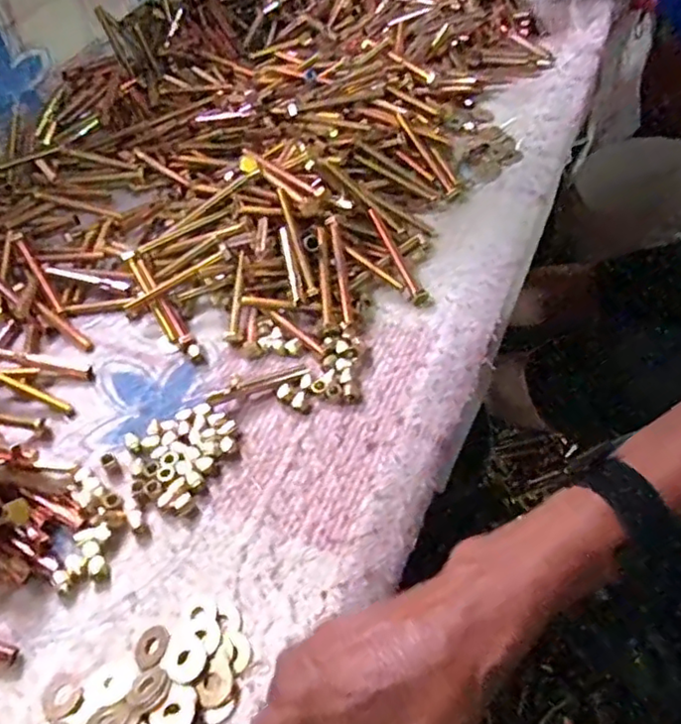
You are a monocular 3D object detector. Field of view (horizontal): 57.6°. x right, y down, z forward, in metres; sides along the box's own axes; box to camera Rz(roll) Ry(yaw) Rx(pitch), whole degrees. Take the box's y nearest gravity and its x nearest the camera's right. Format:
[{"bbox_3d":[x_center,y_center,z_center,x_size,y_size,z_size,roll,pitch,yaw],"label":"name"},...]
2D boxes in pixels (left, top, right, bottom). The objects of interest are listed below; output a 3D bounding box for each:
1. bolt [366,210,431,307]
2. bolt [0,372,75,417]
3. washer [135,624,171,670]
[{"bbox_3d":[0.052,-0.095,0.552,0.017,0.023,0.108,-17,55,-9],"label":"bolt"},{"bbox_3d":[-0.265,0.022,0.513,0.098,0.010,0.009,26,58,1],"label":"bolt"},{"bbox_3d":[-0.116,0.176,0.381,0.022,0.005,0.027,-11,40,8],"label":"washer"}]

